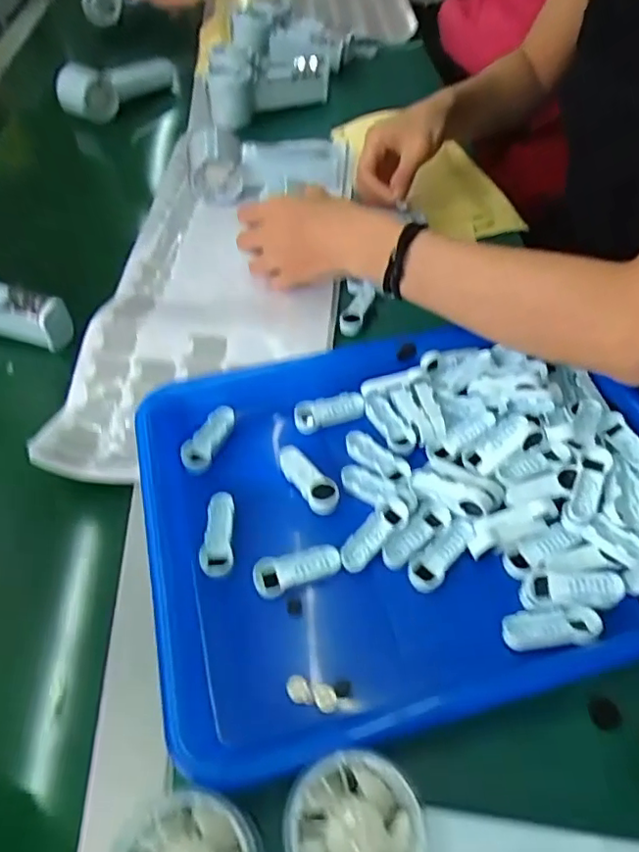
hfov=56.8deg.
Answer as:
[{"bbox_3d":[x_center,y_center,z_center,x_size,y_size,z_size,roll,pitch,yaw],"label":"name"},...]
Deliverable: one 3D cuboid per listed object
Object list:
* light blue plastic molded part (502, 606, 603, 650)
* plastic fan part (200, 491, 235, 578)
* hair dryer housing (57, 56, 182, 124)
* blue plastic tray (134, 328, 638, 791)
[{"bbox_3d":[0.125,0.109,0.319,0.052,0.010,0.020,-5,51,2],"label":"light blue plastic molded part"},{"bbox_3d":[-0.060,0.064,0.353,0.017,0.008,0.050,-1,64,6],"label":"plastic fan part"},{"bbox_3d":[-0.248,-0.413,0.730,0.146,0.071,0.055,-8,51,0],"label":"hair dryer housing"},{"bbox_3d":[0.064,0.045,0.364,0.335,0.041,0.243,-14,51,-5],"label":"blue plastic tray"}]

